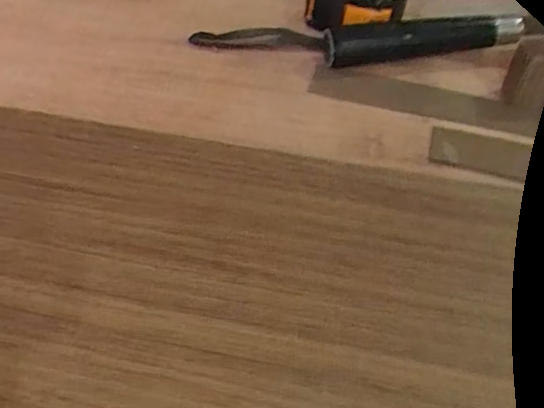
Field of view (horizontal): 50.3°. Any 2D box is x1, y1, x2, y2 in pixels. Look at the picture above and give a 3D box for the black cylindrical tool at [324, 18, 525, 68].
[{"bbox_3d":[0.100,-0.111,0.379,0.136,0.020,0.027,-10,50,-14],"label":"black cylindrical tool"}]

